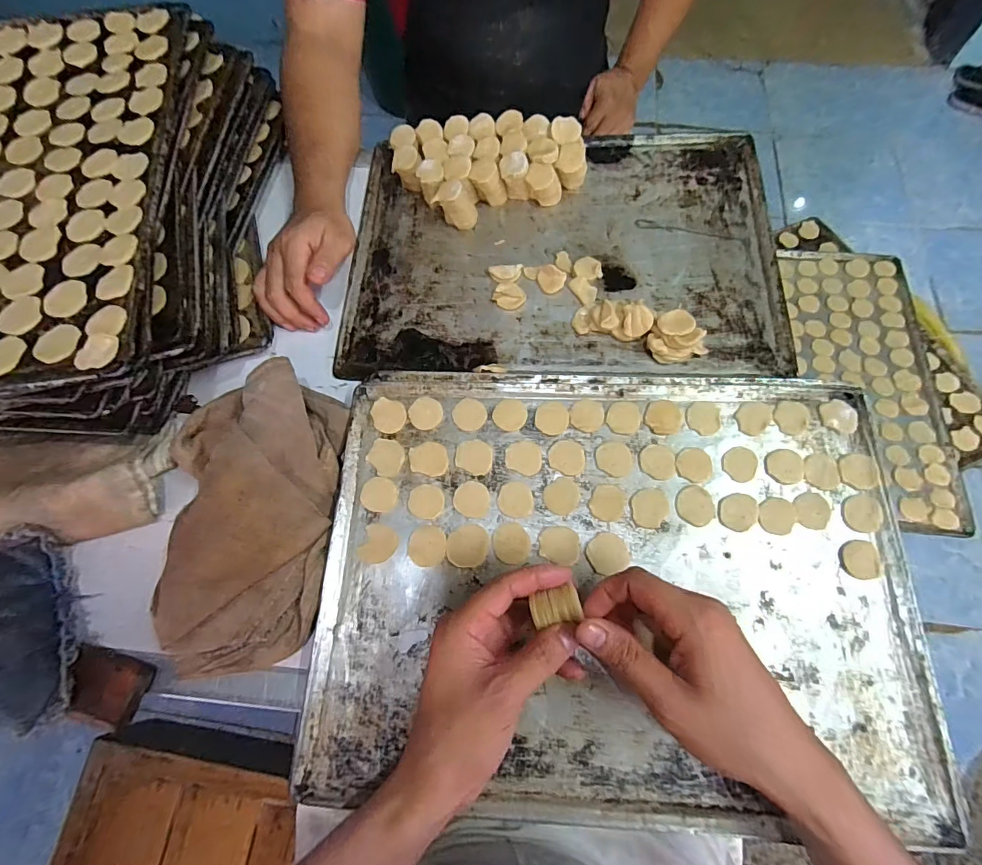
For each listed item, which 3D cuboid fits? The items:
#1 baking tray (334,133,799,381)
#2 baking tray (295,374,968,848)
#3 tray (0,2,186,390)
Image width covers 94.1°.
[{"bbox_3d":[0.072,-0.201,0.503,0.459,0.026,0.316,0,69,1],"label":"baking tray"},{"bbox_3d":[0.093,0.108,0.370,0.448,0.019,0.335,2,69,2],"label":"baking tray"},{"bbox_3d":[-0.459,-0.222,0.411,0.329,0.022,0.436,-9,69,-2],"label":"tray"}]

